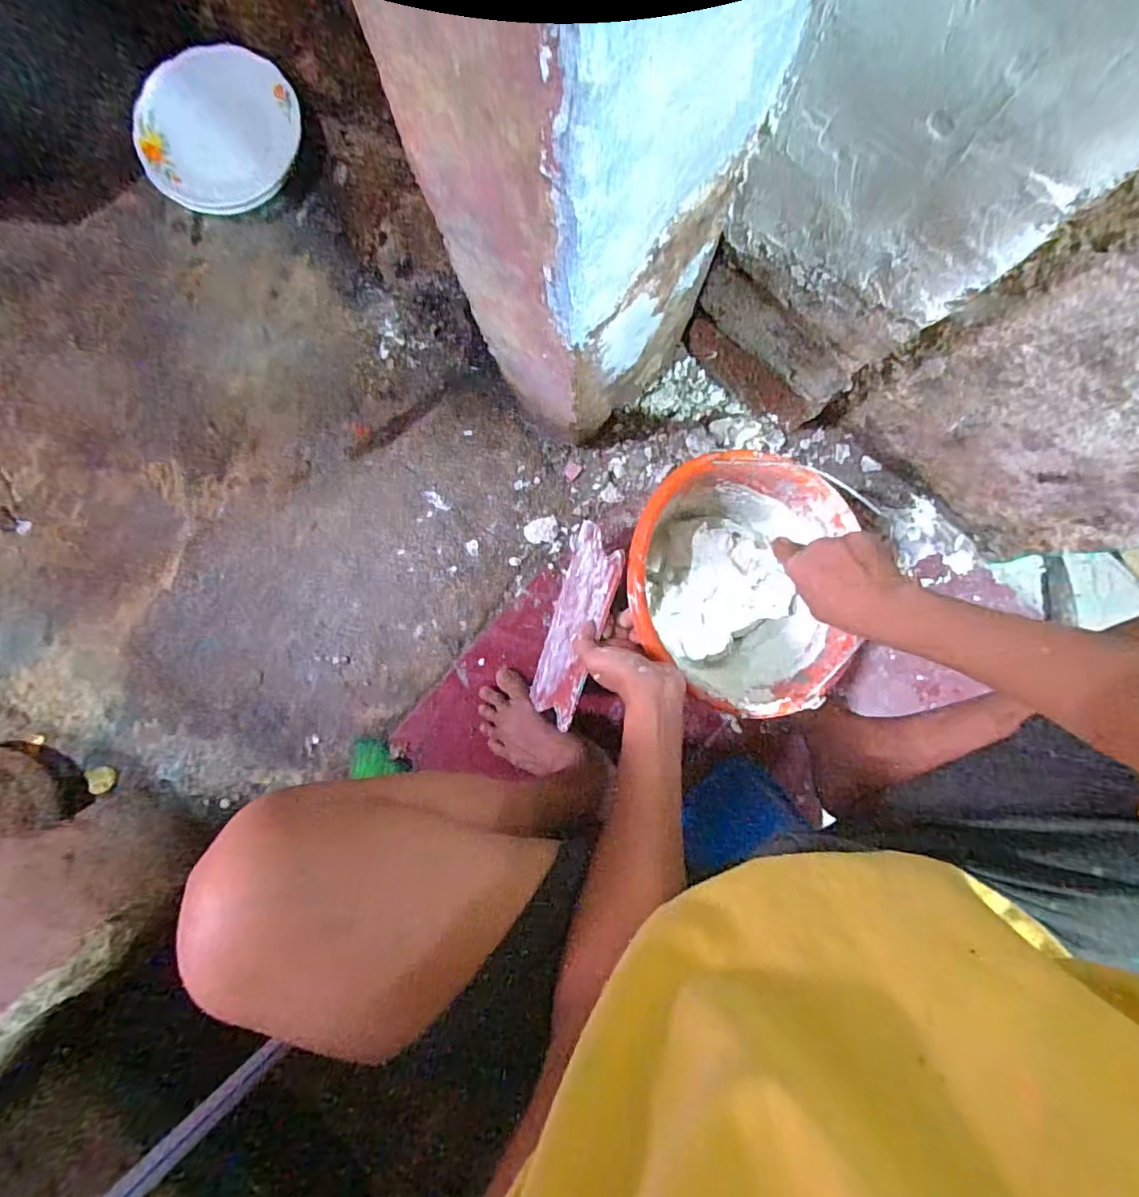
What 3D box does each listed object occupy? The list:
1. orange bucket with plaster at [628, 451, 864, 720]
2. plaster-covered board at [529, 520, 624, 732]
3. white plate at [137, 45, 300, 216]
[{"bbox_3d":[0.166,-0.011,0.569,0.206,0.150,0.237,3,85,4],"label":"orange bucket with plaster"},{"bbox_3d":[0.006,0.024,0.580,0.007,0.146,0.203,15,92,-19],"label":"plaster-covered board"},{"bbox_3d":[-0.454,-0.606,0.718,0.209,0.019,0.165,-28,114,4],"label":"white plate"}]

